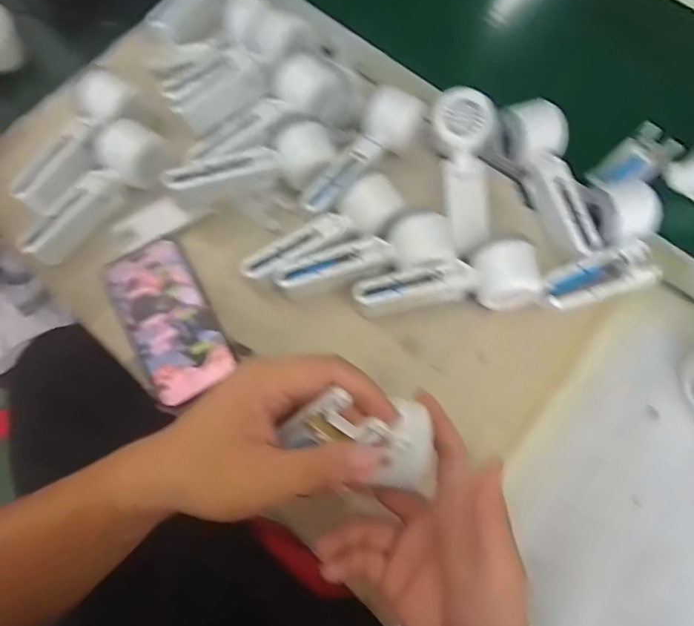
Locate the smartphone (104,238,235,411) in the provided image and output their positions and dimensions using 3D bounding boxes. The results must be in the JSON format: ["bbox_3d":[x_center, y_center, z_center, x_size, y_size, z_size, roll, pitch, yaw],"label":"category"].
[{"bbox_3d":[-0.173,0.005,0.442,0.079,0.010,0.158,-29,74,-9],"label":"smartphone"}]

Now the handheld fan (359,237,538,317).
[{"bbox_3d":[0.091,-0.031,0.429,0.166,0.043,0.057,-6,72,-2],"label":"handheld fan"}]

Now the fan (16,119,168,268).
[{"bbox_3d":[-0.255,-0.123,0.462,0.052,0.048,0.168,42,77,13],"label":"fan"}]

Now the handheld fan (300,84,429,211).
[{"bbox_3d":[0.013,-0.162,0.471,0.055,0.040,0.161,39,76,12],"label":"handheld fan"}]

